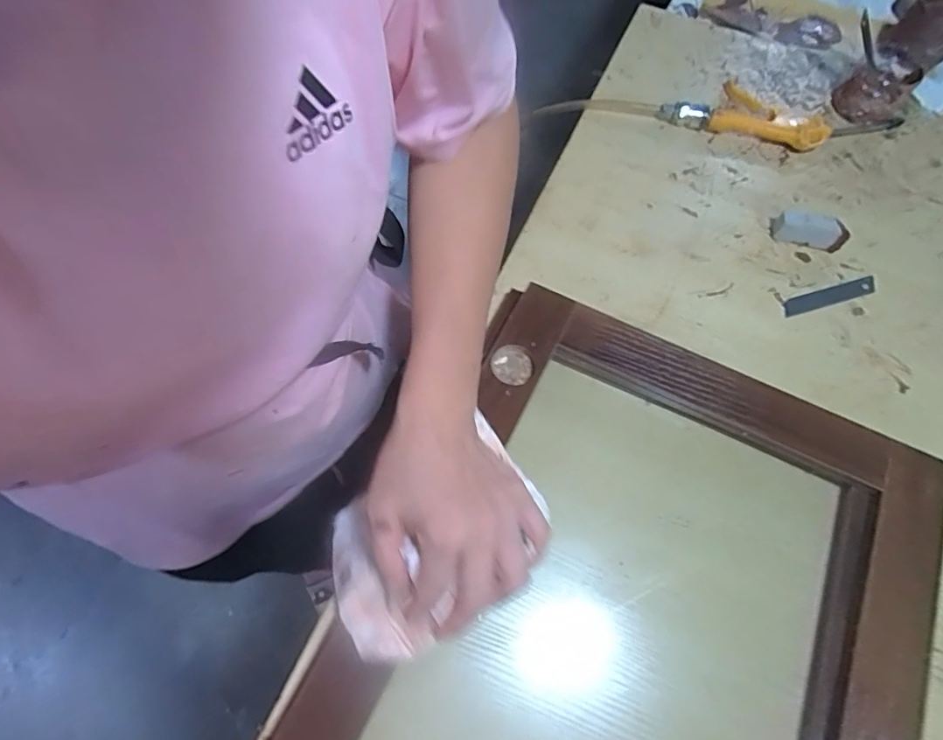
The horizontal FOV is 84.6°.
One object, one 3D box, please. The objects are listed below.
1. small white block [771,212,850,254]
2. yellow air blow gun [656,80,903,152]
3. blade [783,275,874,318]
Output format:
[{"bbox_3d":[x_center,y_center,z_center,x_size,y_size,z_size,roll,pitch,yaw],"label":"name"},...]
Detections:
[{"bbox_3d":[0.321,-0.133,0.494,0.061,0.027,0.021,18,66,6],"label":"small white block"},{"bbox_3d":[0.335,-0.277,0.562,0.253,0.022,0.087,14,66,5],"label":"yellow air blow gun"},{"bbox_3d":[0.331,-0.068,0.481,0.092,0.008,0.019,-15,67,-8],"label":"blade"}]

